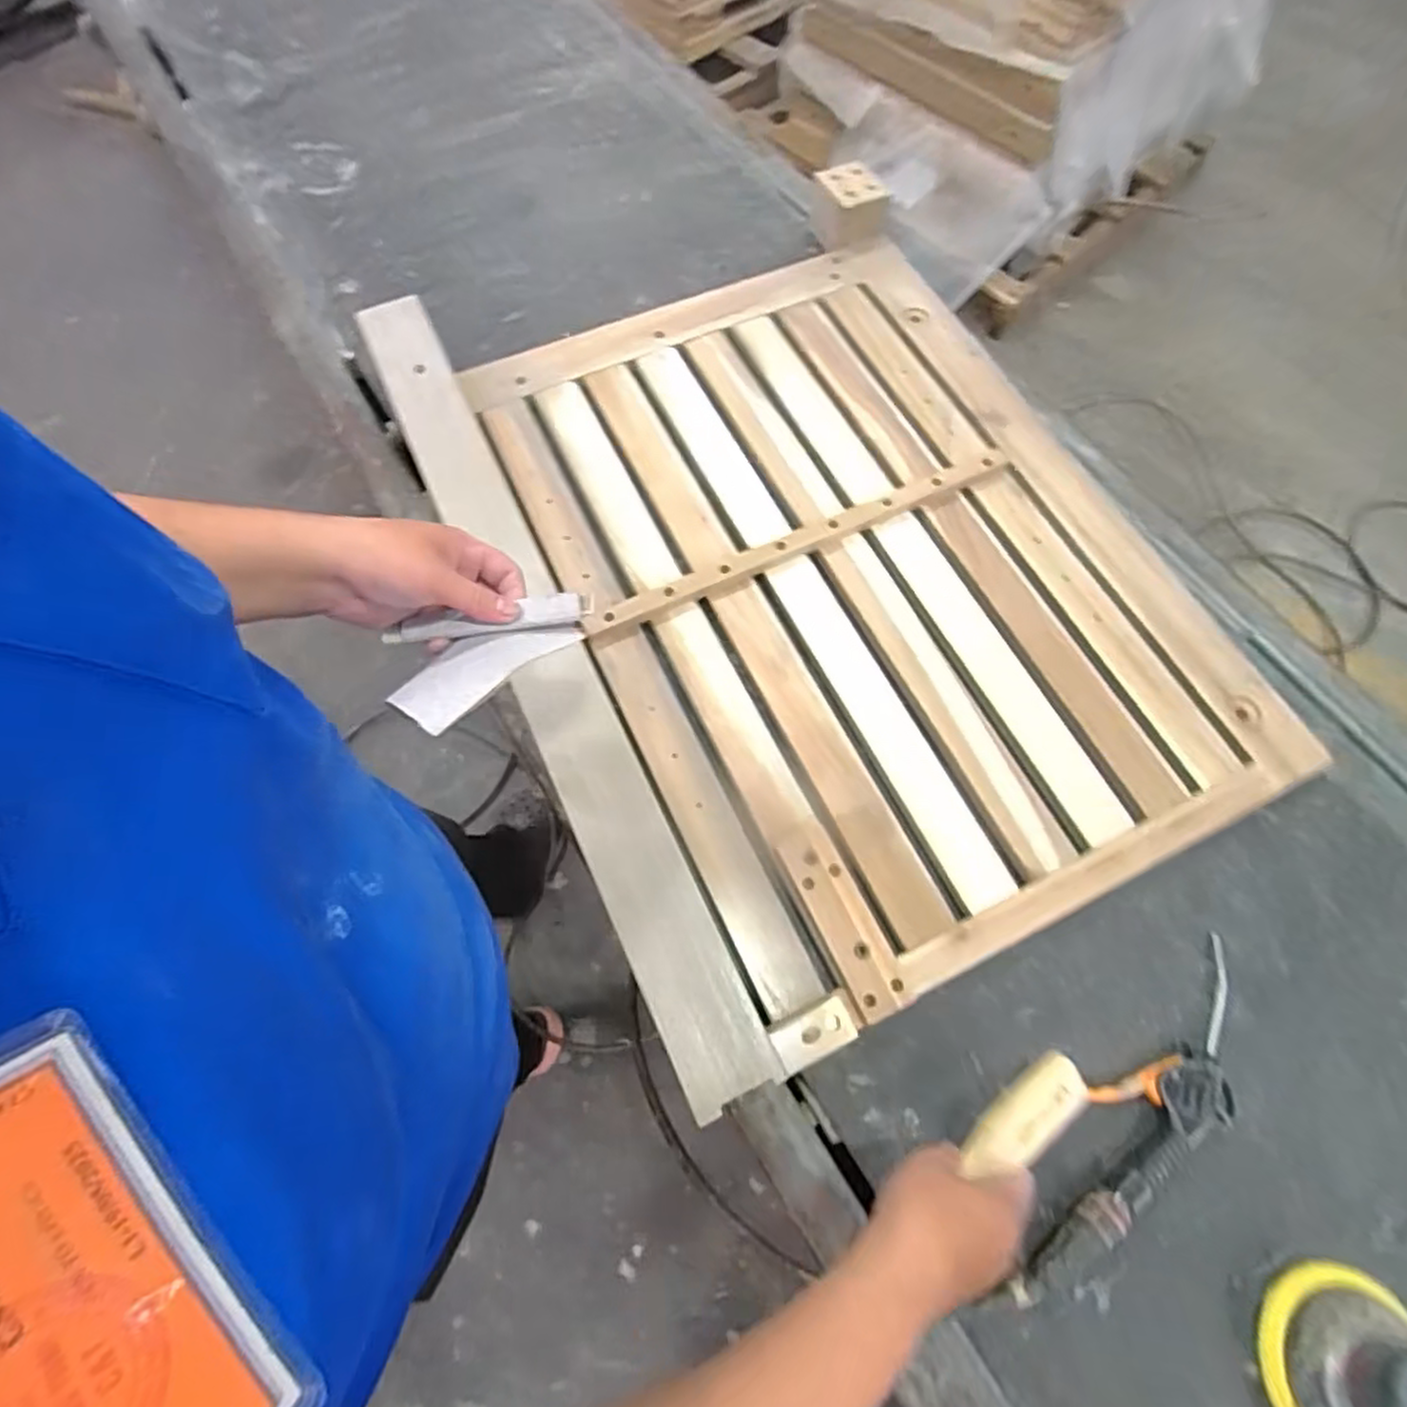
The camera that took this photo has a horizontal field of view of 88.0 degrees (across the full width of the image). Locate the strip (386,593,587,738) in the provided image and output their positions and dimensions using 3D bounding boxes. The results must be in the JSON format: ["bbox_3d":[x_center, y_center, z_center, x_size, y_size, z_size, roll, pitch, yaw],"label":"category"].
[{"bbox_3d":[-0.128,-0.025,0.440,0.120,0.014,0.089,-10,50,-3],"label":"strip"}]

